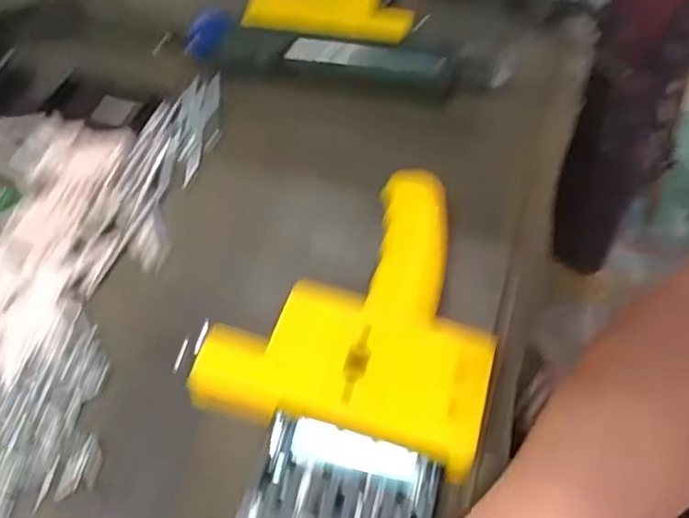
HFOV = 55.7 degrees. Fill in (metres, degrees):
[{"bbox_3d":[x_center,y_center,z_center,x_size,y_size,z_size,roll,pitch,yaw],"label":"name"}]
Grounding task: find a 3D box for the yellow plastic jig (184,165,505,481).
[{"bbox_3d":[0.011,0.023,0.329,0.123,0.038,0.155,13,51,7],"label":"yellow plastic jig"}]

